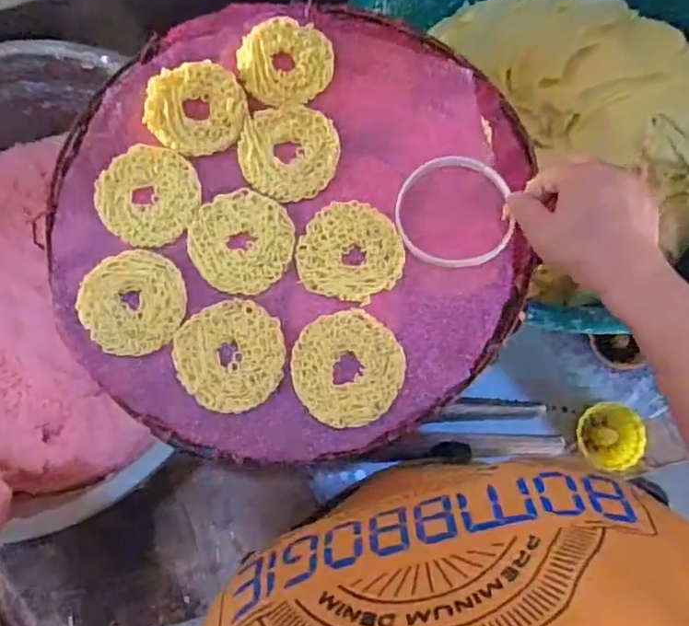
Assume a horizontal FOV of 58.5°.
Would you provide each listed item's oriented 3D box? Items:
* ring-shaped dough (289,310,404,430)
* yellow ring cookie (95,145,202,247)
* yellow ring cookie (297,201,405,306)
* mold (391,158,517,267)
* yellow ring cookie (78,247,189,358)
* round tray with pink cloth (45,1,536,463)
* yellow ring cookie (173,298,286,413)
[{"bbox_3d":[0.003,0.039,0.442,0.077,0.009,0.079,-1,74,2],"label":"ring-shaped dough"},{"bbox_3d":[-0.153,-0.092,0.481,0.082,0.006,0.077,-1,74,2],"label":"yellow ring cookie"},{"bbox_3d":[0.005,-0.046,0.461,0.078,0.008,0.074,-1,74,2],"label":"yellow ring cookie"},{"bbox_3d":[0.082,-0.077,0.465,0.085,0.018,0.084,-2,74,2],"label":"mold"},{"bbox_3d":[-0.161,-0.008,0.468,0.079,0.012,0.077,-1,74,2],"label":"yellow ring cookie"},{"bbox_3d":[-0.043,-0.085,0.481,0.361,0.024,0.371,-1,74,2],"label":"round tray with pink cloth"},{"bbox_3d":[-0.084,0.031,0.453,0.079,0.012,0.079,-6,74,1],"label":"yellow ring cookie"}]

